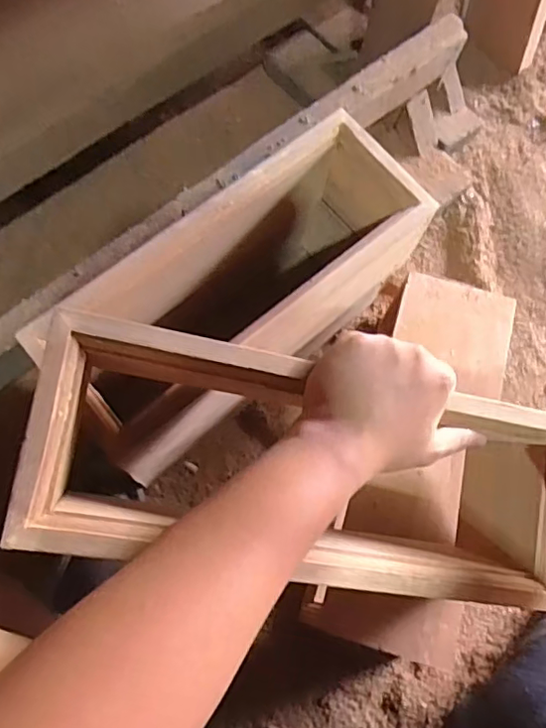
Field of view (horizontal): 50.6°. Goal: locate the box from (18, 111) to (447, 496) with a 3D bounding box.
[{"bbox_3d":[-0.030,-0.055,0.655,0.391,0.261,0.153,-41,76,-14],"label":"box"}]

